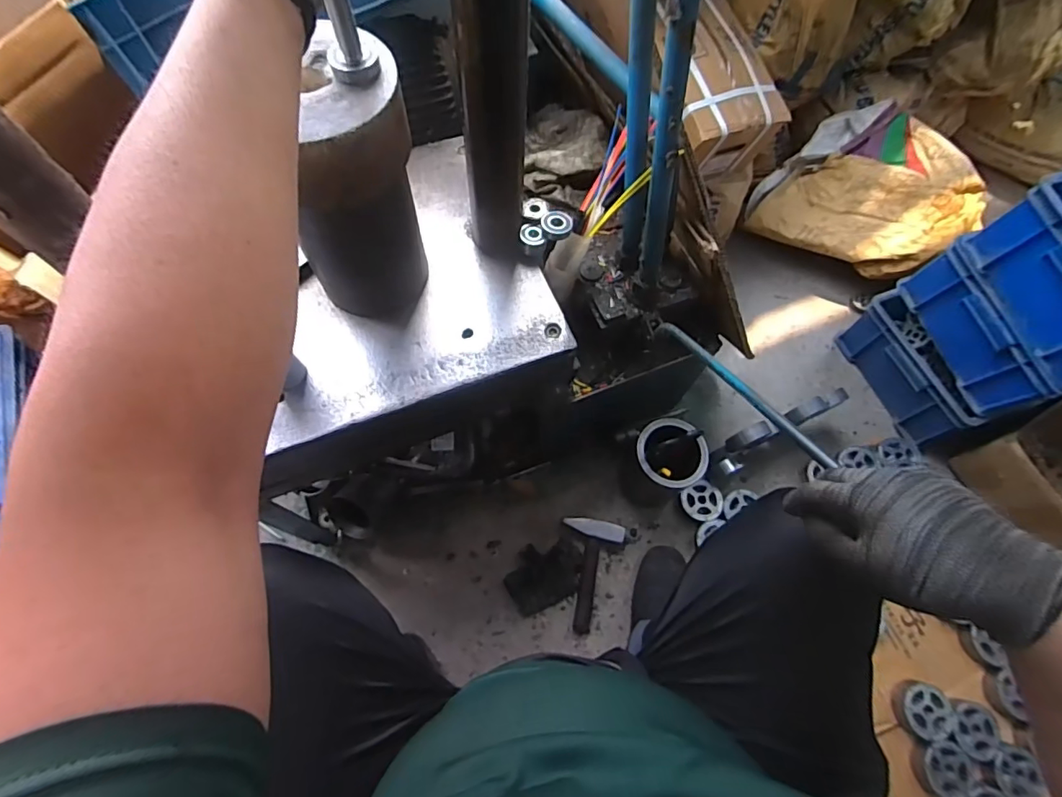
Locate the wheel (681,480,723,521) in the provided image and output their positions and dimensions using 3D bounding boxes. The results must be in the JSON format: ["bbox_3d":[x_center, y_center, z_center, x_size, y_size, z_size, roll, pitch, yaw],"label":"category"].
[{"bbox_3d":[0.326,0.195,0.975,0.076,0.012,0.073,-6,62,12],"label":"wheel"}]

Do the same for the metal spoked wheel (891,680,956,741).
[{"bbox_3d":[0.609,0.483,0.793,0.082,0.023,0.074,-10,67,-6],"label":"metal spoked wheel"}]

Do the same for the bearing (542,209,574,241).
[{"bbox_3d":[0.033,-0.219,0.643,0.038,0.009,0.039,1,66,-2],"label":"bearing"}]

